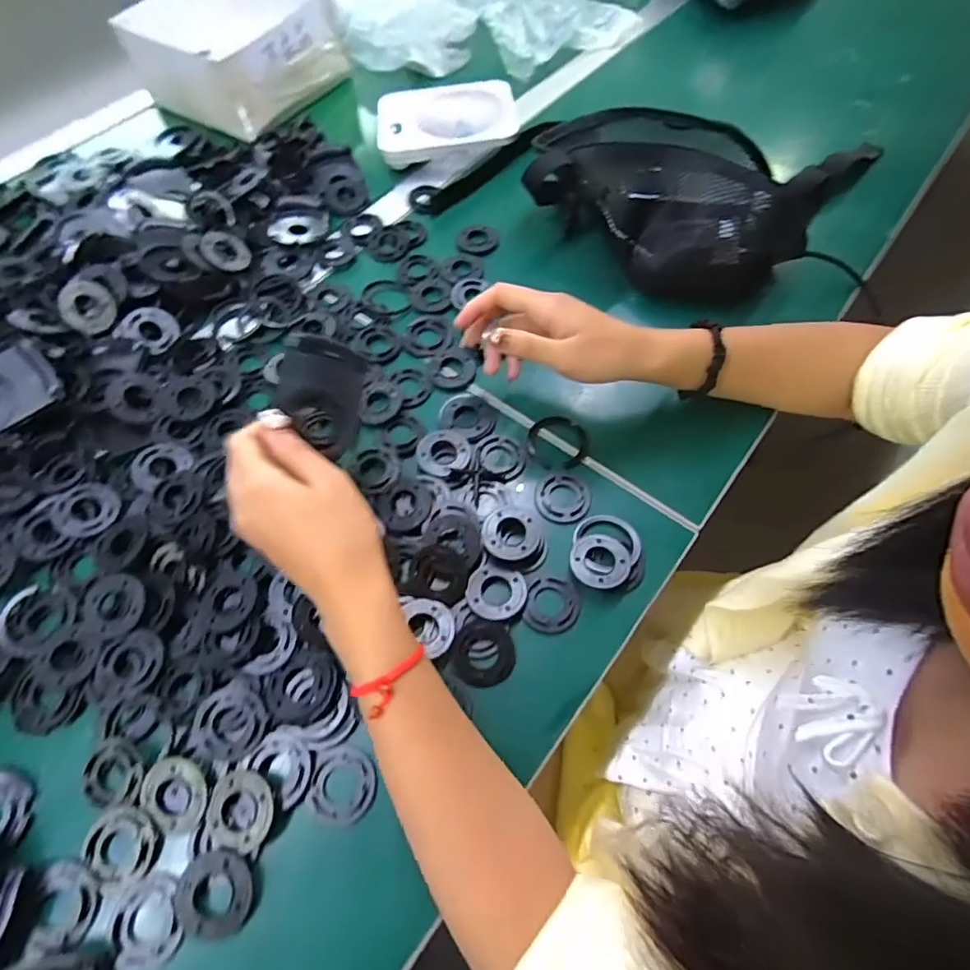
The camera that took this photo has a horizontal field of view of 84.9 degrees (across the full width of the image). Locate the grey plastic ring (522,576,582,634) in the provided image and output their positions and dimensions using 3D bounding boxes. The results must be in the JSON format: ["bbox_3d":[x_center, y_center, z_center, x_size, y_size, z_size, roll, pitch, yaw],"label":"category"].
[{"bbox_3d":[0.050,0.089,0.394,0.041,0.008,0.041,-1,62,1],"label":"grey plastic ring"}]

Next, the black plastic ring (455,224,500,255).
[{"bbox_3d":[-0.009,-0.268,0.578,0.047,0.004,0.049,-1,62,1],"label":"black plastic ring"}]

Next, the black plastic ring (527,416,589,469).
[{"bbox_3d":[0.064,-0.039,0.459,0.052,0.011,0.056,-1,62,1],"label":"black plastic ring"}]

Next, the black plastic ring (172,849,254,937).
[{"bbox_3d":[-0.161,0.239,0.313,0.045,0.009,0.041,-1,62,1],"label":"black plastic ring"}]

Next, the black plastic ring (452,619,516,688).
[{"bbox_3d":[-0.001,0.119,0.374,0.043,0.013,0.041,-1,62,1],"label":"black plastic ring"}]

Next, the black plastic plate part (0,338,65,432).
[{"bbox_3d":[-0.398,-0.076,0.434,0.083,0.014,0.057,-36,94,-9],"label":"black plastic plate part"}]

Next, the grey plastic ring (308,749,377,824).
[{"bbox_3d":[-0.091,0.193,0.341,0.040,0.006,0.041,-1,62,1],"label":"grey plastic ring"}]

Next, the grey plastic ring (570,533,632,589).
[{"bbox_3d":[0.086,0.057,0.399,0.043,0.014,0.045,-1,62,1],"label":"grey plastic ring"}]

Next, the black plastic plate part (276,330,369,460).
[{"bbox_3d":[-0.110,-0.062,0.359,0.054,0.004,0.081,14,66,-28],"label":"black plastic plate part"}]

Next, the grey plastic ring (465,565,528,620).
[{"bbox_3d":[0.008,0.079,0.389,0.043,0.006,0.041,-1,62,1],"label":"grey plastic ring"}]

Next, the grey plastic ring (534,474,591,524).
[{"bbox_3d":[0.063,0.011,0.431,0.043,0.004,0.042,-1,62,1],"label":"grey plastic ring"}]

